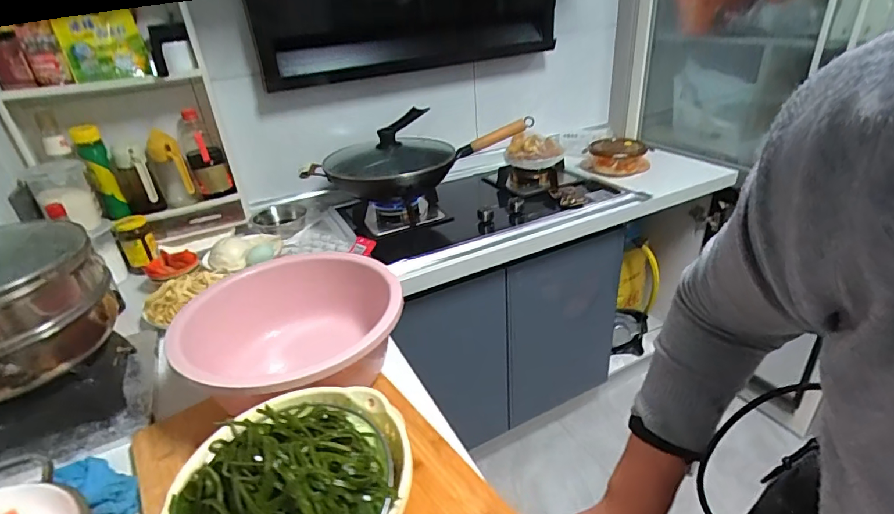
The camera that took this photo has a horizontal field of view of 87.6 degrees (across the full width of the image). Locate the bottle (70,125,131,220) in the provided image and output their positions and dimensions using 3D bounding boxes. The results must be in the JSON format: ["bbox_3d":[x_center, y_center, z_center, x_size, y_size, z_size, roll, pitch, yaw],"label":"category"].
[{"bbox_3d":[-0.779,-0.192,1.051,0.050,0.202,0.064,-26,36,-31],"label":"bottle"}]

